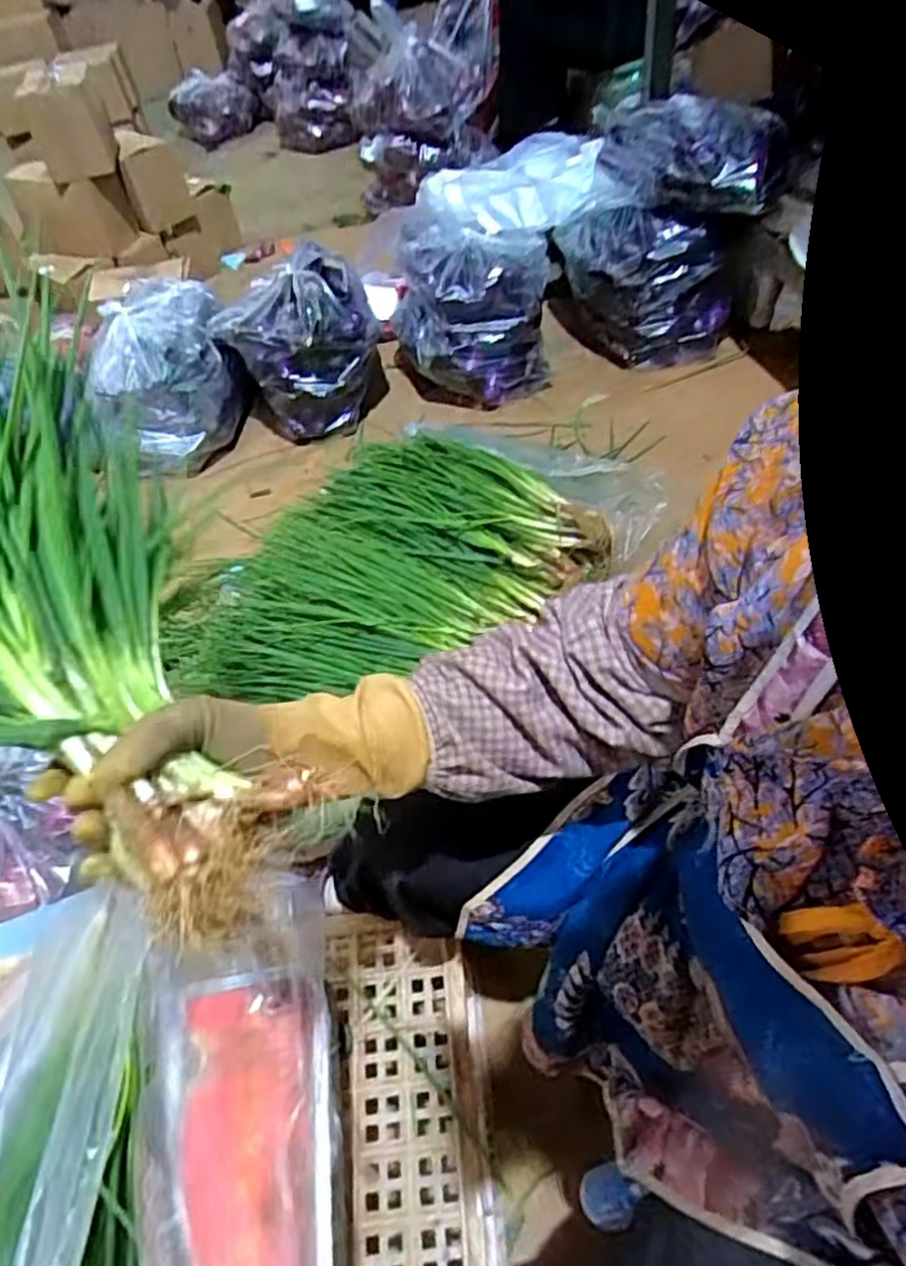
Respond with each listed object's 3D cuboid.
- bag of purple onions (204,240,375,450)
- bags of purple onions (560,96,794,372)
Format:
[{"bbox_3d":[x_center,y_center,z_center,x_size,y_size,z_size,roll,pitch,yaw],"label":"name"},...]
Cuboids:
[{"bbox_3d":[-0.328,-0.617,1.531,0.322,0.275,0.286,-18,51,-6],"label":"bag of purple onions"},{"bbox_3d":[0.426,-0.820,1.490,0.307,0.401,0.332,-14,51,-3],"label":"bags of purple onions"}]

